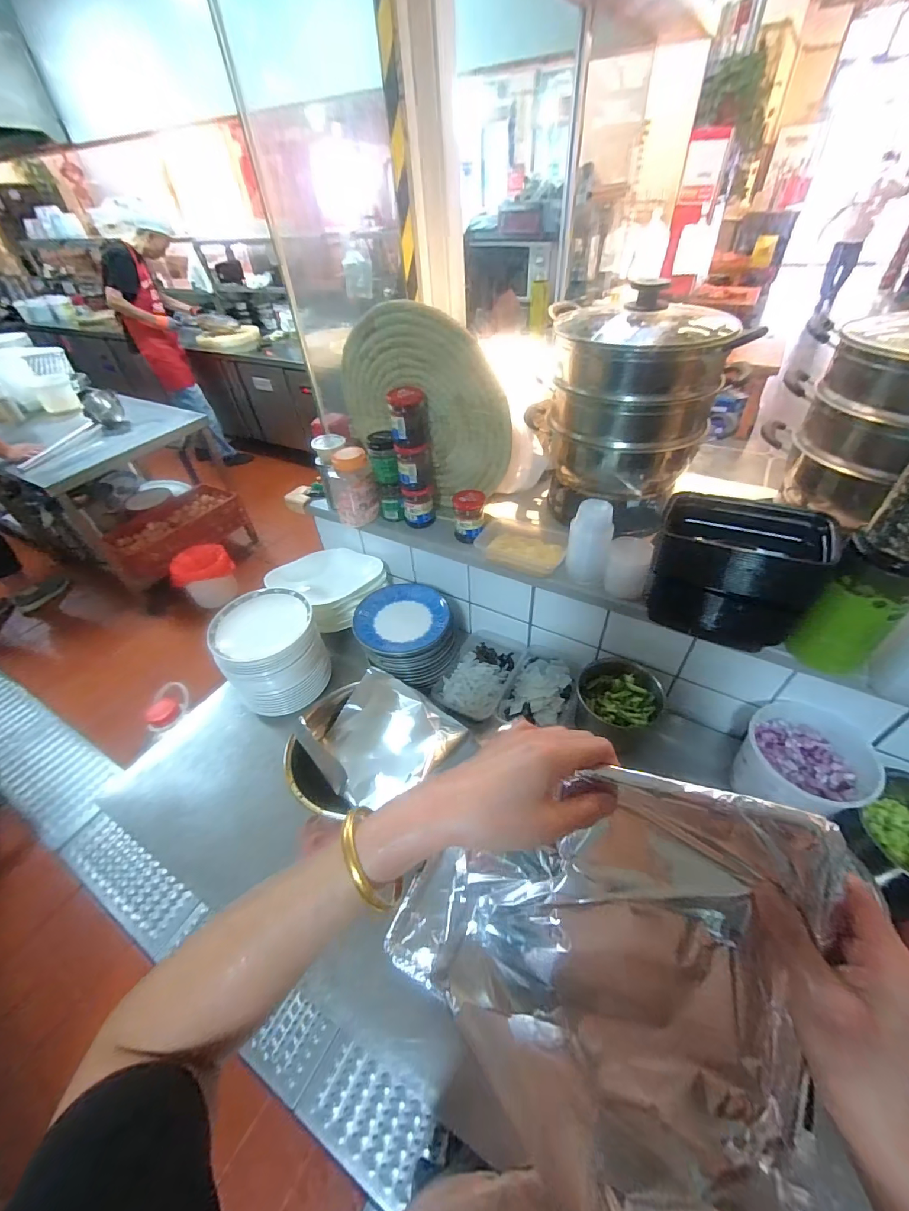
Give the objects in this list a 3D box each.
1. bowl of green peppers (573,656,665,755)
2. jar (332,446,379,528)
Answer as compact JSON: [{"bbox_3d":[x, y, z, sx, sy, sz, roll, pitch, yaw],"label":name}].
[{"bbox_3d":[0.314,0.183,0.856,0.144,0.100,0.140,-2,44,2],"label":"bowl of green peppers"},{"bbox_3d":[-0.215,-0.254,0.950,0.092,0.137,0.087,-10,44,-6],"label":"jar"}]

